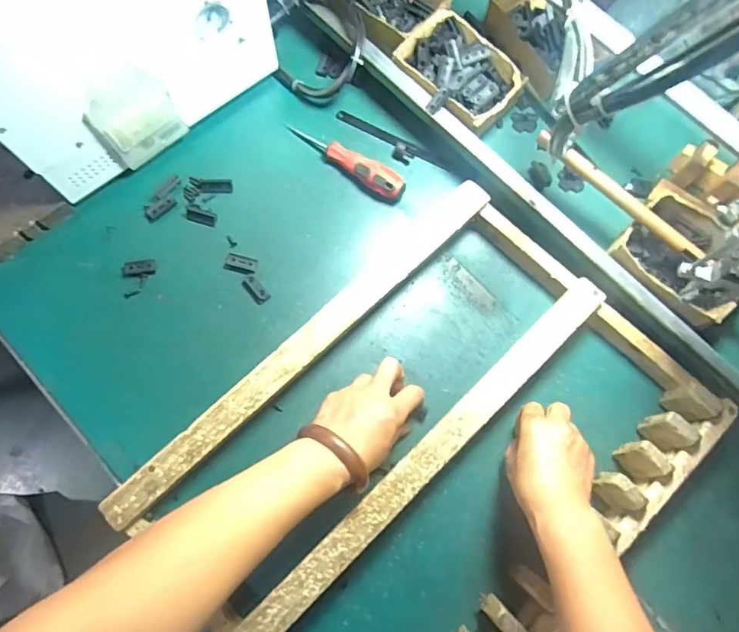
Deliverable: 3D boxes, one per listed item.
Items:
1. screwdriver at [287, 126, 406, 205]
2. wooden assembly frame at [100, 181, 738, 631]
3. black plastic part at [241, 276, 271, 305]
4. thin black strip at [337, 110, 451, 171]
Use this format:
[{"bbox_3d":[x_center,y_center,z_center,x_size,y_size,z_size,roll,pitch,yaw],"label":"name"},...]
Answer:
[{"bbox_3d":[-0.023,-0.189,0.629,0.154,0.027,0.030,39,77,8],"label":"screwdriver"},{"bbox_3d":[0.061,0.143,0.530,0.491,0.068,0.368,-43,80,-12],"label":"wooden assembly frame"},{"bbox_3d":[-0.129,-0.030,0.594,0.016,0.004,0.037,-43,80,-12],"label":"black plastic part"},{"bbox_3d":[0.026,-0.210,0.644,0.150,0.009,0.023,30,76,6],"label":"thin black strip"}]

